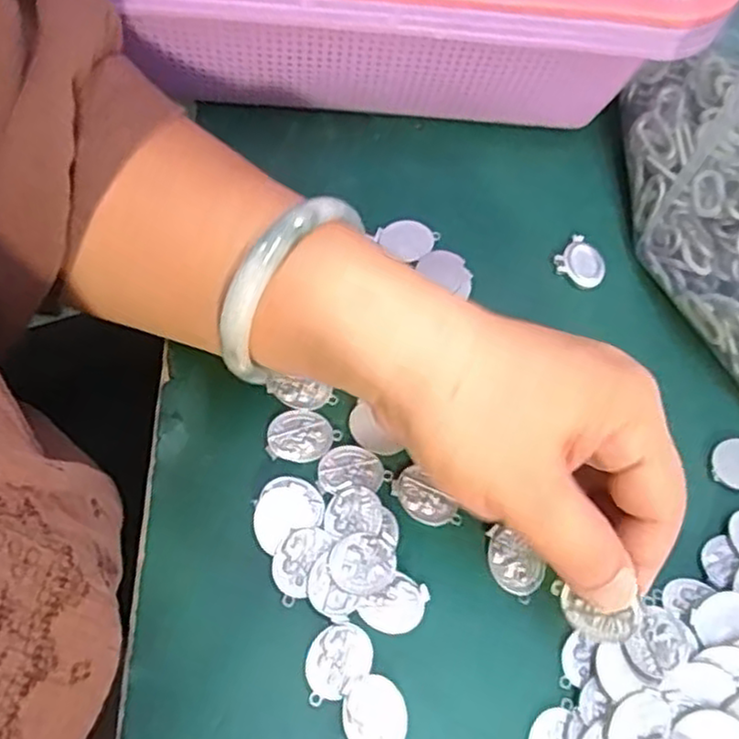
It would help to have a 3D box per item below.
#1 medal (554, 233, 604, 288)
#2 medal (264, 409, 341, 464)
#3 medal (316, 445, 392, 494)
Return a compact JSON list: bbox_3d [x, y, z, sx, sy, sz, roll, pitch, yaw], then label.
[{"bbox_3d":[0.100,-0.050,0.332,0.023,0.004,0.023,41,67,12],"label":"medal"},{"bbox_3d":[-0.026,0.026,0.279,0.028,0.004,0.020,5,65,-4],"label":"medal"},{"bbox_3d":[-0.006,0.038,0.275,0.028,0.004,0.018,-2,64,-8],"label":"medal"}]

